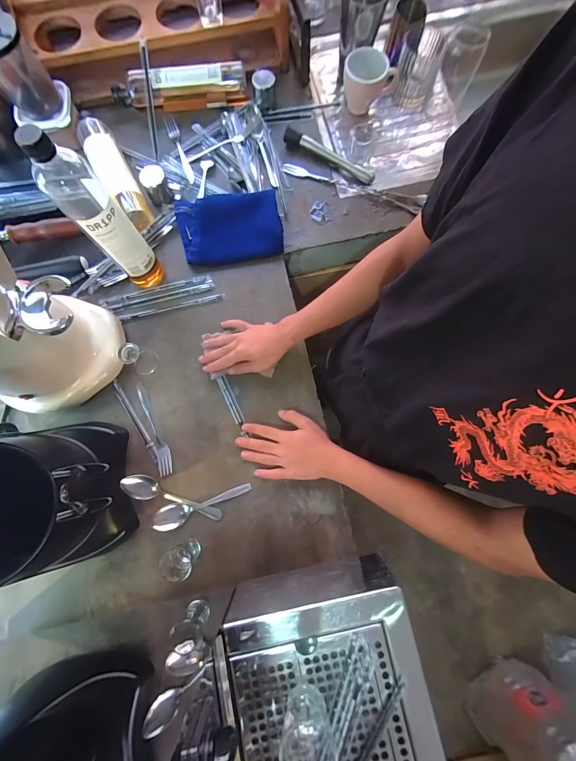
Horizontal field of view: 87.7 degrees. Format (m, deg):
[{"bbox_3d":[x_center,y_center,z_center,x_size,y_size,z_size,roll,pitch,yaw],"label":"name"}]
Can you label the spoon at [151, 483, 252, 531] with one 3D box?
[{"bbox_3d":[-0.139,0.209,0.495,0.159,0.026,0.036,-16,80,-3],"label":"spoon"}]

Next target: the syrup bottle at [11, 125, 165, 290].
[{"bbox_3d":[-0.266,-0.226,0.449,0.062,0.276,0.051,-39,82,-7],"label":"syrup bottle"}]

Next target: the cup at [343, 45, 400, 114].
[{"bbox_3d":[0.171,-0.630,0.640,0.120,0.090,0.079,-23,80,-4],"label":"cup"}]

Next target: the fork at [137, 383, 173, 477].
[{"bbox_3d":[-0.236,0.082,0.528,0.025,0.008,0.169,-21,80,-4],"label":"fork"}]

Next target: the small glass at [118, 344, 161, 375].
[{"bbox_3d":[-0.264,-0.040,0.529,0.042,0.058,0.043,0,80,0],"label":"small glass"}]

